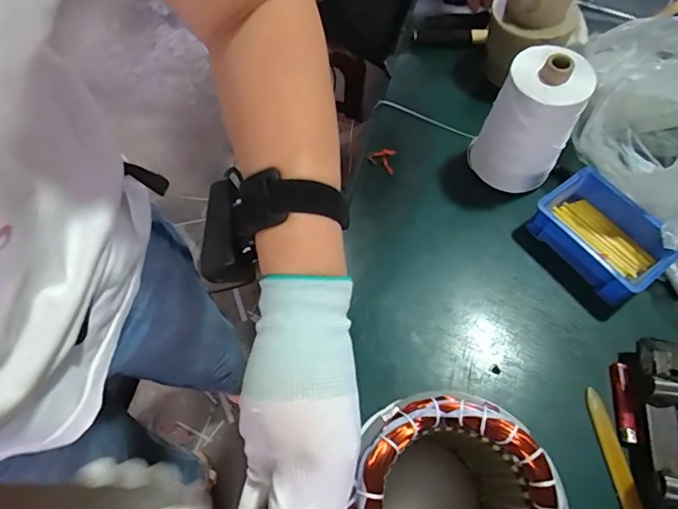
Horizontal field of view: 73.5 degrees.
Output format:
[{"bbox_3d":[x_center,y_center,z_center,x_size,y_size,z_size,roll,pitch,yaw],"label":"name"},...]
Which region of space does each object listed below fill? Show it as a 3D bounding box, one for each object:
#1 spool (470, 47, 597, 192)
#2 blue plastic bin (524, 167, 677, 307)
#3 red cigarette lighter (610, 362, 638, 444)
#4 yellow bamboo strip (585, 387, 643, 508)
[{"bbox_3d":[0.219,-0.152,0.532,0.099,0.165,0.080,13,65,8],"label":"spool"},{"bbox_3d":[0.303,-0.021,0.530,0.089,0.053,0.141,-33,67,-14],"label":"blue plastic bin"},{"bbox_3d":[0.295,0.152,0.471,0.012,0.015,0.080,5,64,5],"label":"red cigarette lighter"},{"bbox_3d":[0.277,0.216,0.445,0.018,0.009,0.160,-7,64,-2],"label":"yellow bamboo strip"}]

